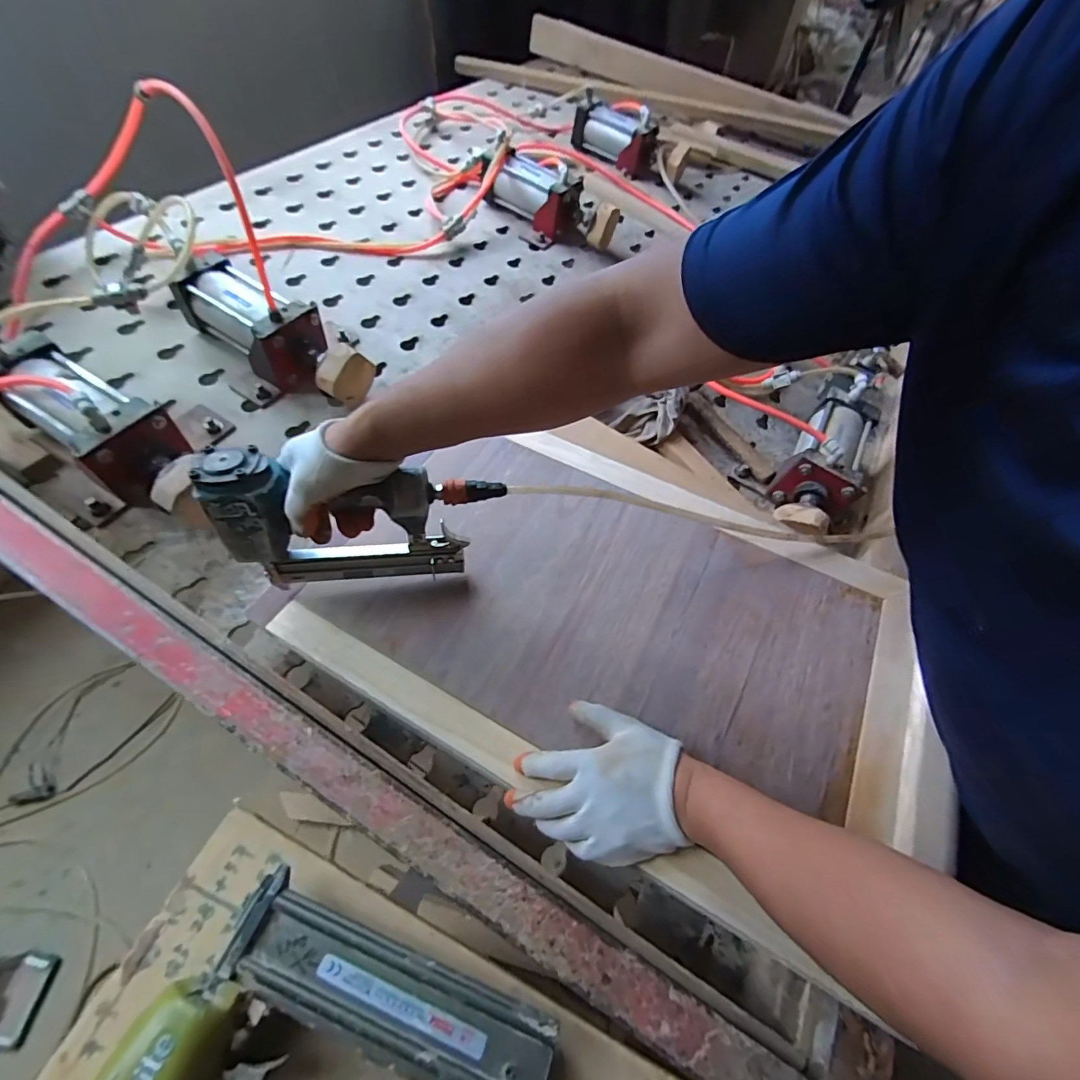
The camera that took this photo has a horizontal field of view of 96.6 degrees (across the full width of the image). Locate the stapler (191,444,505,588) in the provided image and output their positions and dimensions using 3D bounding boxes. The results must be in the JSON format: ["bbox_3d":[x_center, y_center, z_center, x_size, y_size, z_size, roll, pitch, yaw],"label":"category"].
[{"bbox_3d":[-0.170,-0.023,0.481,0.252,0.156,0.064,-7,58,-8],"label":"stapler"}]

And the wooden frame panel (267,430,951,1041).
[{"bbox_3d":[0.076,0.076,0.531,0.644,0.056,0.402,25,60,12],"label":"wooden frame panel"}]

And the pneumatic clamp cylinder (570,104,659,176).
[{"bbox_3d":[0.201,-1.085,1.303,0.247,0.113,0.100,24,57,13],"label":"pneumatic clamp cylinder"}]

